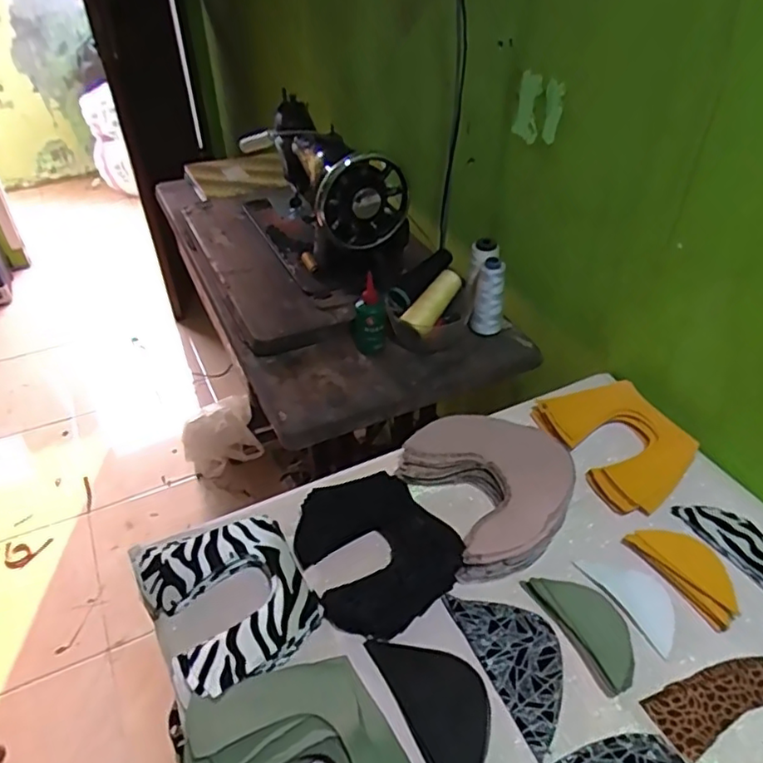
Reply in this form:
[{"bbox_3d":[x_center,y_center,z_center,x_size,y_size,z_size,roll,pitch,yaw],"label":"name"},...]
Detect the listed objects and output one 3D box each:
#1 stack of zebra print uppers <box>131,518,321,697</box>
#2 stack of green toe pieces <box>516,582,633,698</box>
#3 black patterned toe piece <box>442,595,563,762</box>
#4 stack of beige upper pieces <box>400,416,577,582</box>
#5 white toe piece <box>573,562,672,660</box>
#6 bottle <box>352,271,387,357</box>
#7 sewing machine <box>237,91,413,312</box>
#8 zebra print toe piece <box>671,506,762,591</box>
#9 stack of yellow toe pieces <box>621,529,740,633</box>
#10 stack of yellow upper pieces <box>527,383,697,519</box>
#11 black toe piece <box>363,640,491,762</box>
[{"bbox_3d":[-0.136,0.200,0.563,0.132,0.034,0.154,-23,44,-21],"label":"stack of zebra print uppers"},{"bbox_3d":[0.185,0.215,0.546,0.054,0.009,0.116,-20,42,-18],"label":"stack of green toe pieces"},{"bbox_3d":[0.123,0.240,0.532,0.071,0.004,0.144,-19,42,-17],"label":"black patterned toe piece"},{"bbox_3d":[0.123,0.108,0.656,0.172,0.042,0.176,-23,43,-21],"label":"stack of beige upper pieces"},{"bbox_3d":[0.241,0.201,0.575,0.053,0.008,0.098,-25,44,-23],"label":"white toe piece"},{"bbox_3d":[-0.018,-0.089,0.855,0.048,0.110,0.044,-5,40,-1],"label":"bottle"},{"bbox_3d":[-0.111,-0.316,1.013,0.163,0.204,0.417,-20,43,-18],"label":"sewing machine"},{"bbox_3d":[0.358,0.159,0.616,0.051,0.010,0.113,-22,43,-21],"label":"zebra print toe piece"},{"bbox_3d":[0.299,0.178,0.588,0.064,0.007,0.109,-24,44,-22],"label":"stack of yellow toe pieces"},{"bbox_3d":[0.273,0.064,0.705,0.128,0.030,0.168,-19,42,-17],"label":"stack of yellow upper pieces"},{"bbox_3d":[0.052,0.265,0.501,0.069,0.009,0.142,-27,43,-13],"label":"black toe piece"}]

